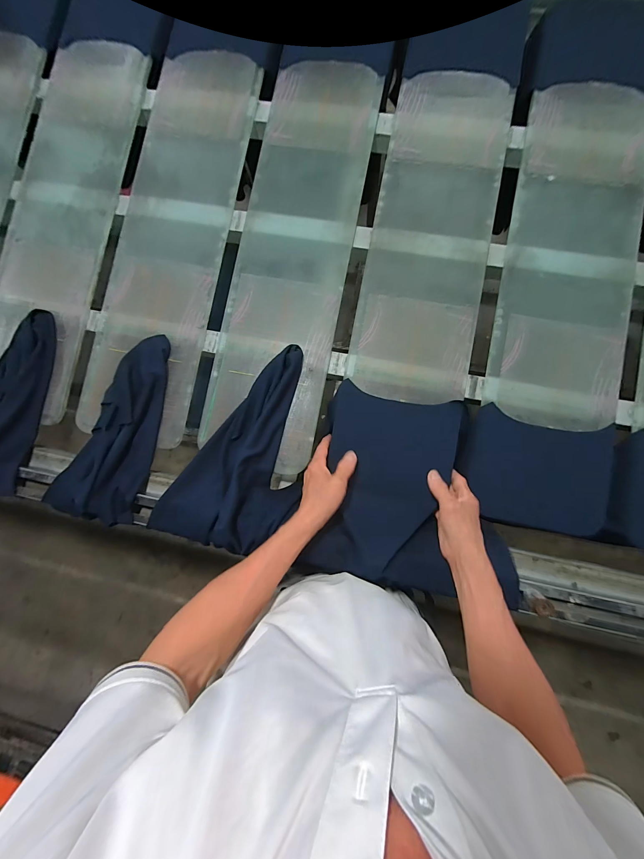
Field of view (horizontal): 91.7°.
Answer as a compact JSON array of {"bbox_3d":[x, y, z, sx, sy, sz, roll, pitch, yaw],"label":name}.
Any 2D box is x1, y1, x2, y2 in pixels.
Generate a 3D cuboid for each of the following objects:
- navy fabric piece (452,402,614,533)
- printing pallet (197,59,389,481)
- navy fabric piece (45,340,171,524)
[{"bbox_3d":[0.333,0.066,0.494,0.216,0.013,0.168,15,87,6],"label":"navy fabric piece"},{"bbox_3d":[-0.051,-0.312,0.544,0.201,0.016,0.724,11,86,6],"label":"printing pallet"},{"bbox_3d":[-0.345,-0.010,0.517,0.145,0.058,0.314,13,87,6],"label":"navy fabric piece"}]

